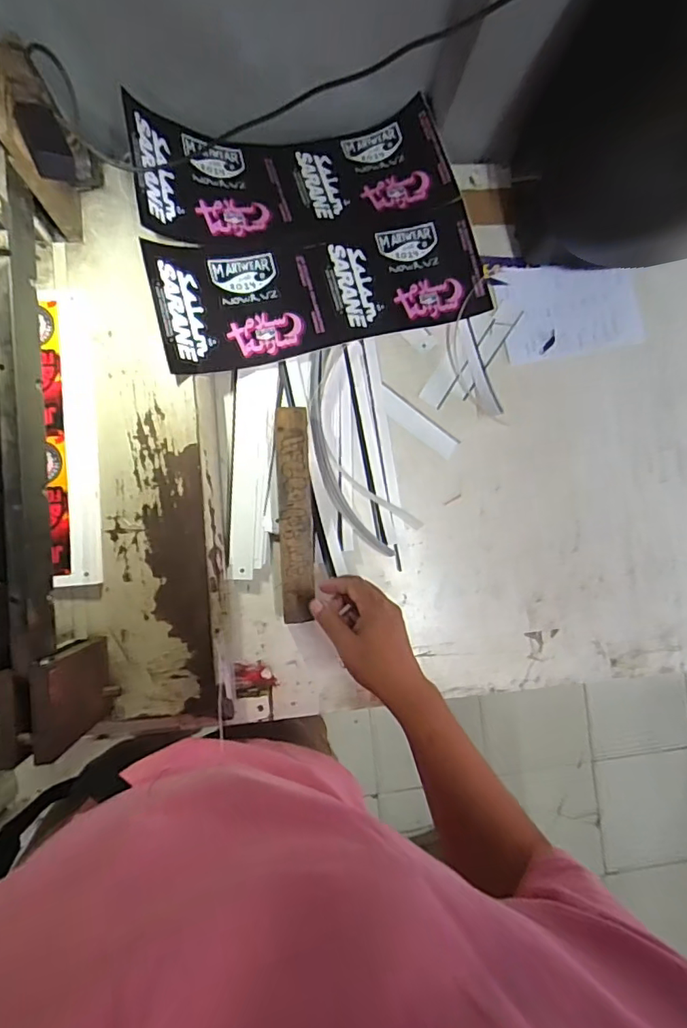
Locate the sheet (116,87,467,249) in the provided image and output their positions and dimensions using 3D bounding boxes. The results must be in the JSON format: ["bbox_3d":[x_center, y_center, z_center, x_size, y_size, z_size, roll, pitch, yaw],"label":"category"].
[{"bbox_3d":[-0.052,-0.419,0.640,0.373,0.096,0.141,-15,90,-6],"label":"sheet"}]

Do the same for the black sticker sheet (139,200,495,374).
[{"bbox_3d":[-0.018,-0.279,0.629,0.392,0.074,0.141,-16,90,-6],"label":"black sticker sheet"}]

